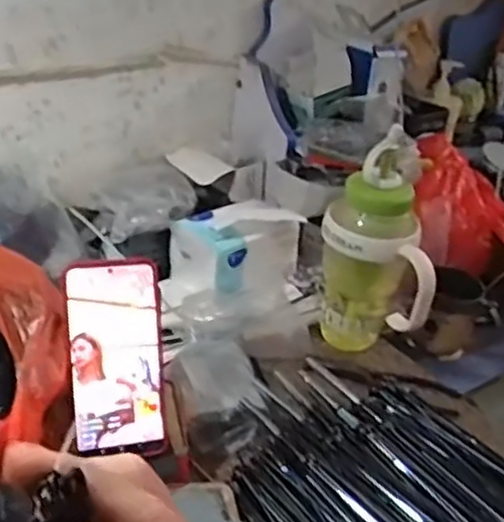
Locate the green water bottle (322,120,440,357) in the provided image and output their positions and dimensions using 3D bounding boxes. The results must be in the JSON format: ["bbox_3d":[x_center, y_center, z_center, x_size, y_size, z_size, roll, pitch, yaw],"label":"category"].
[{"bbox_3d":[0.141,0.001,0.785,0.128,0.246,0.097,13,31,12],"label":"green water bottle"}]

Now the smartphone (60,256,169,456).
[{"bbox_3d":[-0.110,0.079,0.576,0.075,0.159,0.011,-7,2,-20],"label":"smartphone"}]

